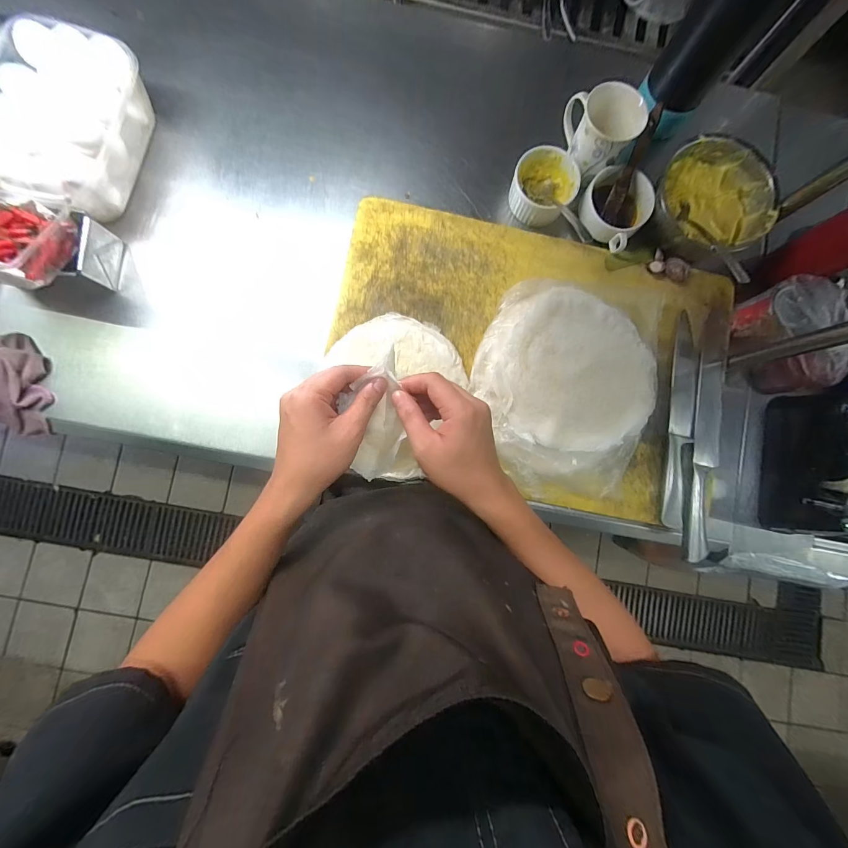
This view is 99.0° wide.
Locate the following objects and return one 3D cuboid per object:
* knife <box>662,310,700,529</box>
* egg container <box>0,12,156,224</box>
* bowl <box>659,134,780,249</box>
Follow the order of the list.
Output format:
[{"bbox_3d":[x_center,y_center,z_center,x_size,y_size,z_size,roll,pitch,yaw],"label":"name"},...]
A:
[{"bbox_3d":[0.382,-0.008,0.532,0.042,0.014,0.310,10,85,-2],"label":"knife"},{"bbox_3d":[-0.490,-0.397,0.497,0.181,0.085,0.234,13,85,-2],"label":"egg container"},{"bbox_3d":[0.431,-0.336,0.544,0.161,0.052,0.161,30,84,0],"label":"bowl"}]

